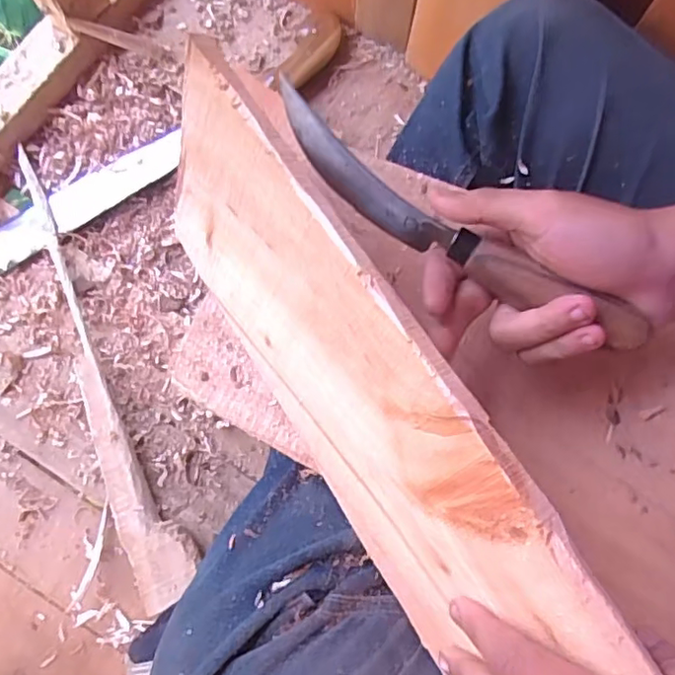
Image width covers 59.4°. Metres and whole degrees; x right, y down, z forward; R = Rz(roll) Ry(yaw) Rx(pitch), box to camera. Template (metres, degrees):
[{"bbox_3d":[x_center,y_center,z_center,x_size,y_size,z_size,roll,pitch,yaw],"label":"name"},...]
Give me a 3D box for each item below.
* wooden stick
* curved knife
[{"bbox_3d":[-0.214,0.024,0.529,0.050,0.016,0.426,-22,79,-4],"label":"wooden stick"},{"bbox_3d":[0.054,-0.053,0.286,0.200,0.037,0.021,34,81,8],"label":"curved knife"}]

